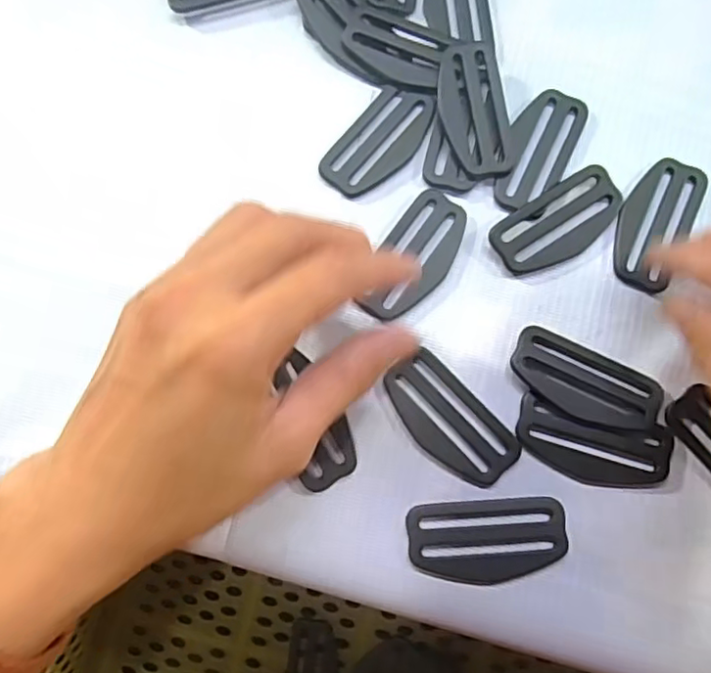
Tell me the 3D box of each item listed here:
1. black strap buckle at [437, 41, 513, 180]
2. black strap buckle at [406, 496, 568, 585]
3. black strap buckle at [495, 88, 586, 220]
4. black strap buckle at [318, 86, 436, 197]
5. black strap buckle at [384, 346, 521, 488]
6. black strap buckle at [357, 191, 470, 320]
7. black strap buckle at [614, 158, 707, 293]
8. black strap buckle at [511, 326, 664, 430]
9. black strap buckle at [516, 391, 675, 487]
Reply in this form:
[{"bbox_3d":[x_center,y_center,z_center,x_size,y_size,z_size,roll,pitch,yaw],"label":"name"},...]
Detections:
[{"bbox_3d":[0.050,-0.097,0.260,0.029,0.004,0.058,-7,84,-10],"label":"black strap buckle"},{"bbox_3d":[0.050,0.077,0.228,0.059,0.004,0.030,-4,79,-1],"label":"black strap buckle"},{"bbox_3d":[0.079,-0.080,0.262,0.027,0.004,0.059,25,80,5],"label":"black strap buckle"},{"bbox_3d":[0.011,-0.085,0.262,0.028,0.004,0.057,35,81,7],"label":"black strap buckle"},{"bbox_3d":[0.037,0.034,0.238,0.028,0.004,0.055,-42,82,-7],"label":"black strap buckle"},{"bbox_3d":[0.025,-0.033,0.252,0.028,0.004,0.059,31,81,6],"label":"black strap buckle"},{"bbox_3d":[0.127,-0.049,0.256,0.030,0.004,0.061,29,81,6],"label":"black strap buckle"},{"bbox_3d":[0.091,0.018,0.240,0.059,0.007,0.028,25,80,5],"label":"black strap buckle"},{"bbox_3d":[0.092,0.043,0.235,0.059,0.004,0.027,14,79,3],"label":"black strap buckle"}]

